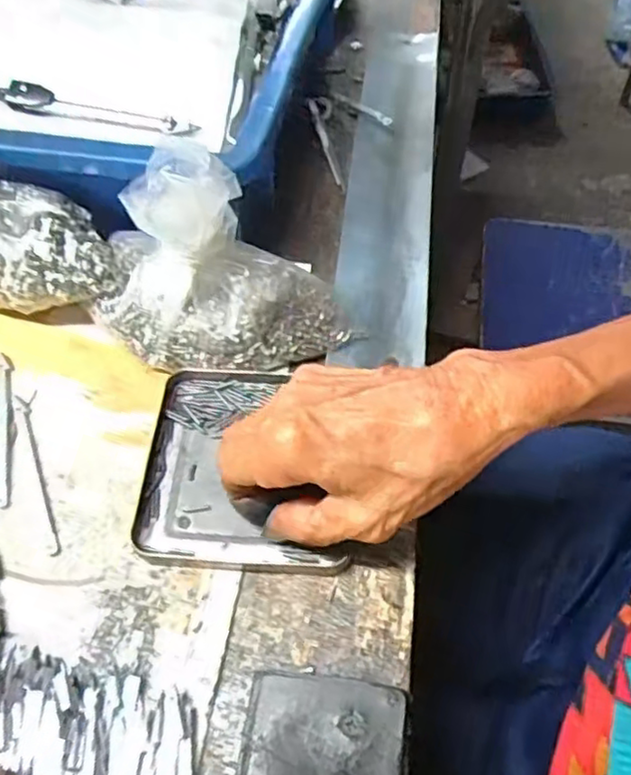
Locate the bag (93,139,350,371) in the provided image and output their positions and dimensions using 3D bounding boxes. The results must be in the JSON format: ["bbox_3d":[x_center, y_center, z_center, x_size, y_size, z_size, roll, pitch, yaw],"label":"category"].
[{"bbox_3d":[-0.051,-0.060,0.308,0.121,0.122,0.049,8,57,7],"label":"bag"}]

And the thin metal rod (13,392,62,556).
[{"bbox_3d":[-0.132,0.038,0.316,0.006,0.004,0.092,-22,58,-13],"label":"thin metal rod"}]

